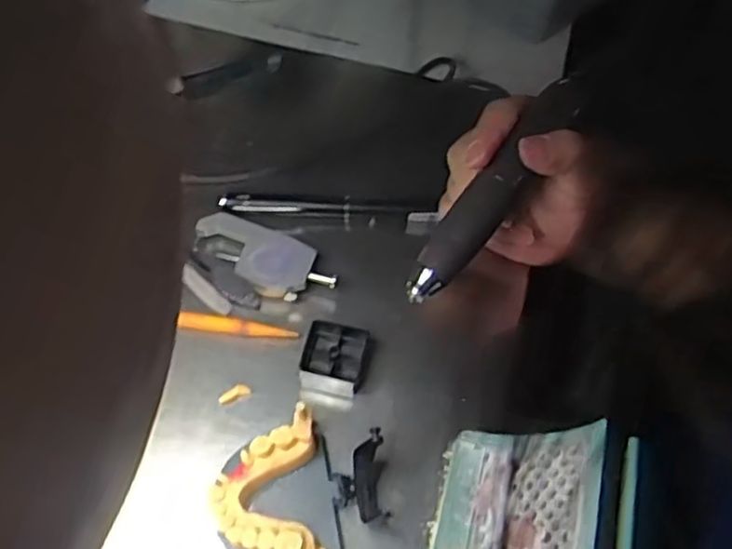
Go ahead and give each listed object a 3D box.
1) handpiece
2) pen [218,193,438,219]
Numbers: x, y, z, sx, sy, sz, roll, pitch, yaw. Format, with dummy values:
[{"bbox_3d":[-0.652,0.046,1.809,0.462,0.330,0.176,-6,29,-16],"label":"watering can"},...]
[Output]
[{"bbox_3d":[0.075,-0.052,0.373,0.023,0.030,0.171,30,64,16],"label":"handpiece"},{"bbox_3d":[-0.025,-0.043,0.456,0.135,0.015,0.015,1,58,-2],"label":"pen"}]

